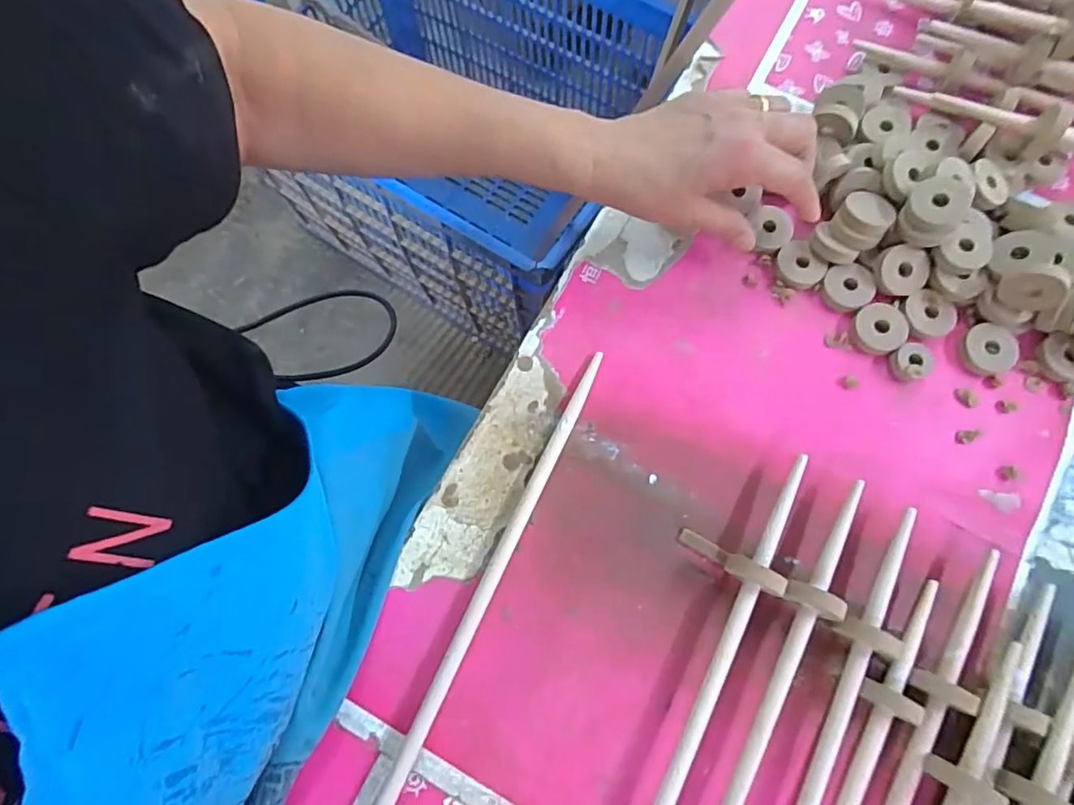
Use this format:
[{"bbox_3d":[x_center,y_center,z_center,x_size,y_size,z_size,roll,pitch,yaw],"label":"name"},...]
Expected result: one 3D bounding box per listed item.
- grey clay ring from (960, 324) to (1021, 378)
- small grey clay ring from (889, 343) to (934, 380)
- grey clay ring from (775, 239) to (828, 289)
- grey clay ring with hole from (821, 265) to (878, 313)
[{"bbox_3d":[0.310,-0.036,0.389,0.037,0.007,0.034,0,75,2],"label":"grey clay ring"},{"bbox_3d":[0.256,-0.028,0.389,0.026,0.010,0.023,-37,77,-8],"label":"small grey clay ring"},{"bbox_3d":[0.187,-0.097,0.409,0.030,0.009,0.034,-35,77,-7],"label":"grey clay ring"},{"bbox_3d":[0.221,-0.082,0.404,0.034,0.006,0.035,0,75,2],"label":"grey clay ring with hole"}]

